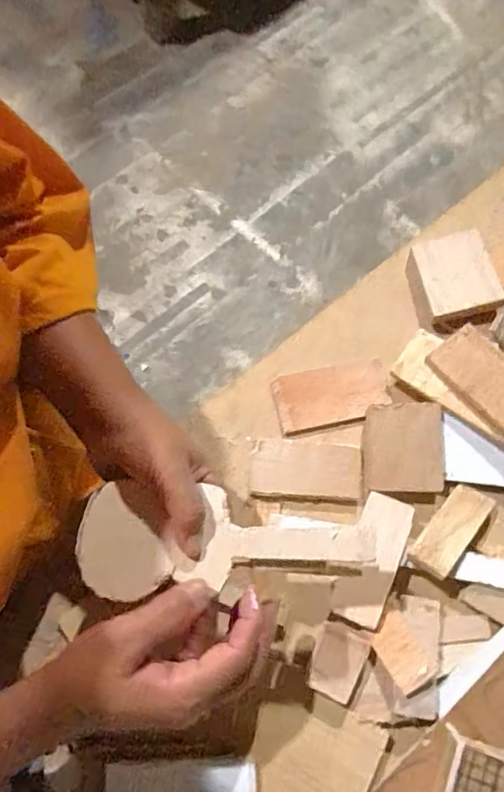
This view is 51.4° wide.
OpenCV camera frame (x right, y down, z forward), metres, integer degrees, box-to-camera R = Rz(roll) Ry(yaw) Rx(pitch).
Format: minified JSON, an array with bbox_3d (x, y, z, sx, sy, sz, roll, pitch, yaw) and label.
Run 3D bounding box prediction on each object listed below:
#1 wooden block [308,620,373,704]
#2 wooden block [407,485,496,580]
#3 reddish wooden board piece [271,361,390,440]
[{"bbox_3d":[0.064,0.195,0.385,0.036,0.013,0.049,21,71,5],"label":"wooden block"},{"bbox_3d":[0.161,0.106,0.420,0.031,0.013,0.083,43,63,12],"label":"wooden block"},{"bbox_3d":[0.071,0.002,0.466,0.100,0.008,0.059,-11,71,-6],"label":"reddish wooden board piece"}]

